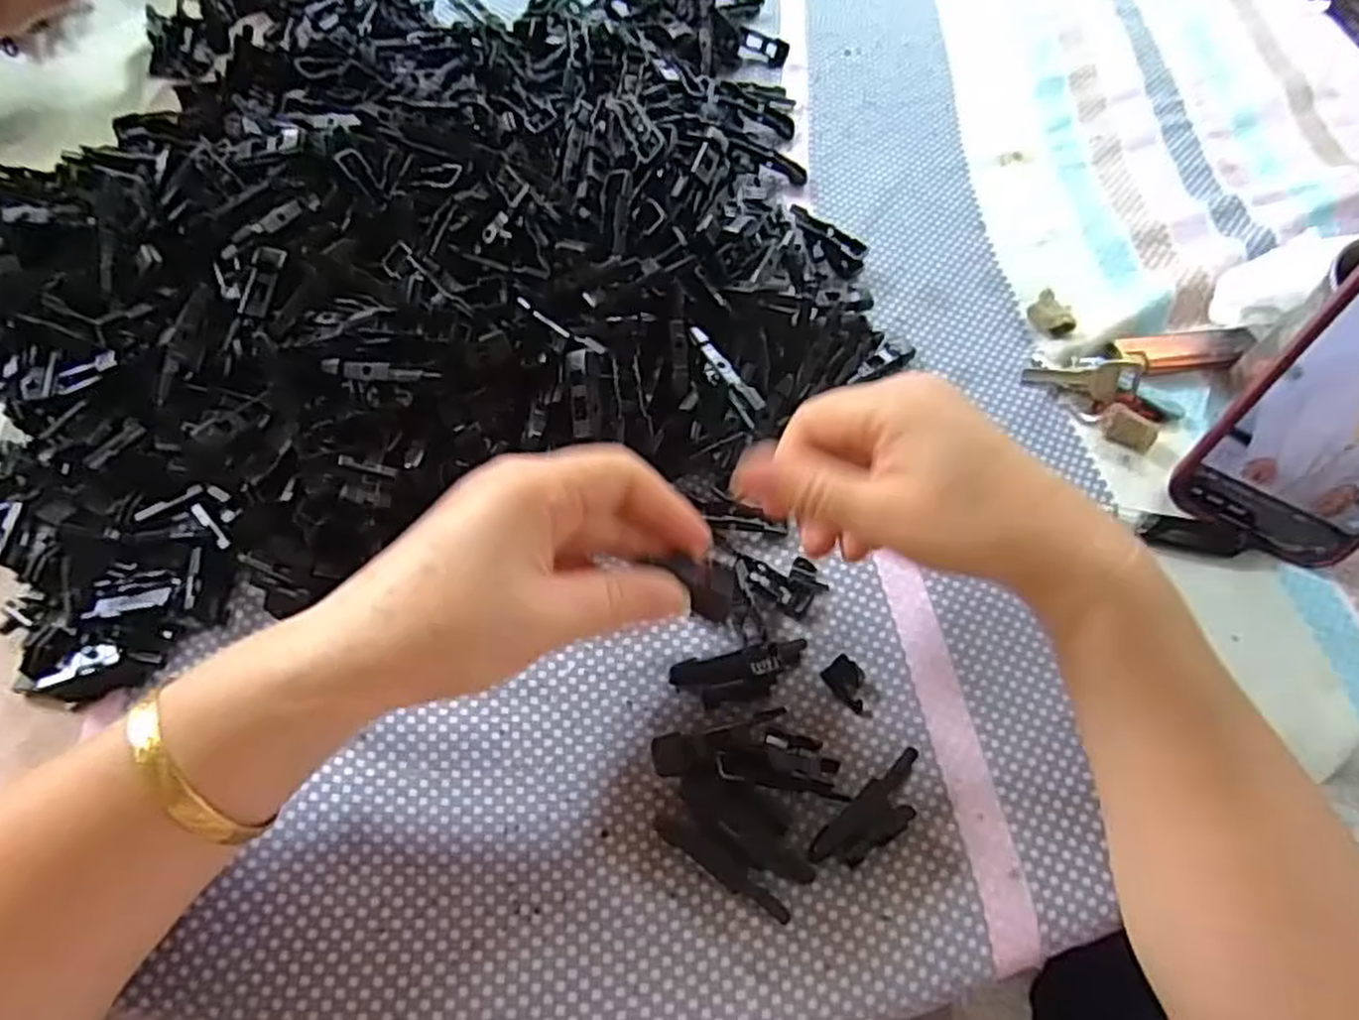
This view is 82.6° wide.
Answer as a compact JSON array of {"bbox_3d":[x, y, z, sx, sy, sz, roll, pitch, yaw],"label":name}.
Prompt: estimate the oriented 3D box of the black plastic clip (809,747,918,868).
[{"bbox_3d":[0.070,0.112,0.283,0.053,0.014,0.018,-32,67,-20],"label":"black plastic clip"}]

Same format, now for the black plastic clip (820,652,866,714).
[{"bbox_3d":[0.069,0.069,0.313,0.015,0.007,0.021,-35,68,-21],"label":"black plastic clip"}]

